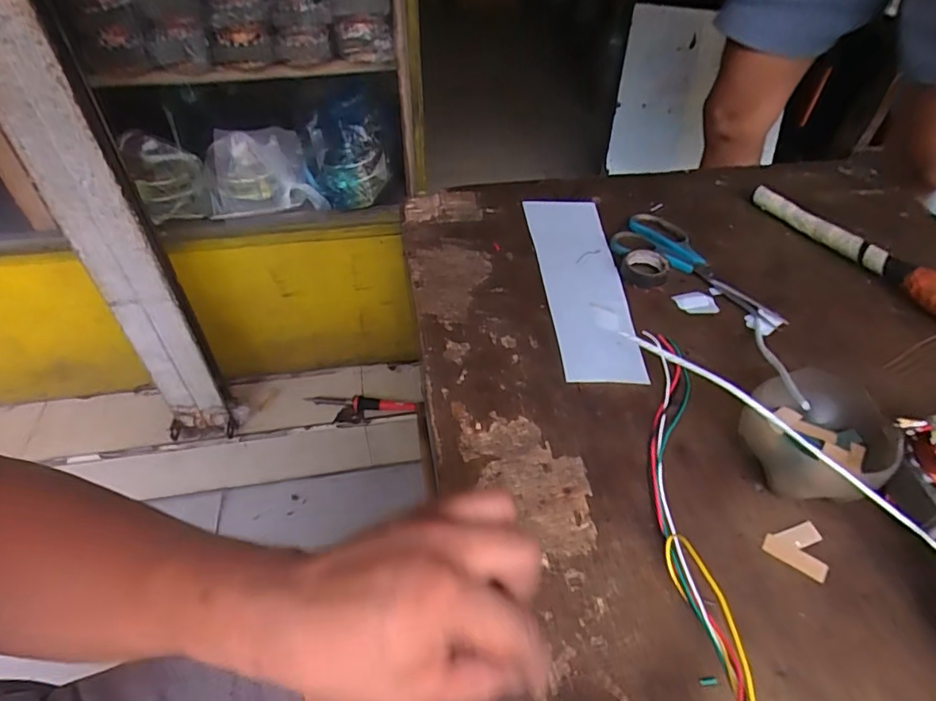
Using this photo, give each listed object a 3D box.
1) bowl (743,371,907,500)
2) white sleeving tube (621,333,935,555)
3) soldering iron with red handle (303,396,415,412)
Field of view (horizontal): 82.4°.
[{"bbox_3d":[0.255,0.059,0.387,0.107,0.053,0.090,-30,53,-27],"label":"bowl"},{"bbox_3d":[0.219,0.069,0.346,0.014,0.024,0.299,-26,52,-24],"label":"white sleeving tube"},{"bbox_3d":[-0.209,0.103,1.036,0.213,0.029,0.026,8,46,7],"label":"soldering iron with red handle"}]

